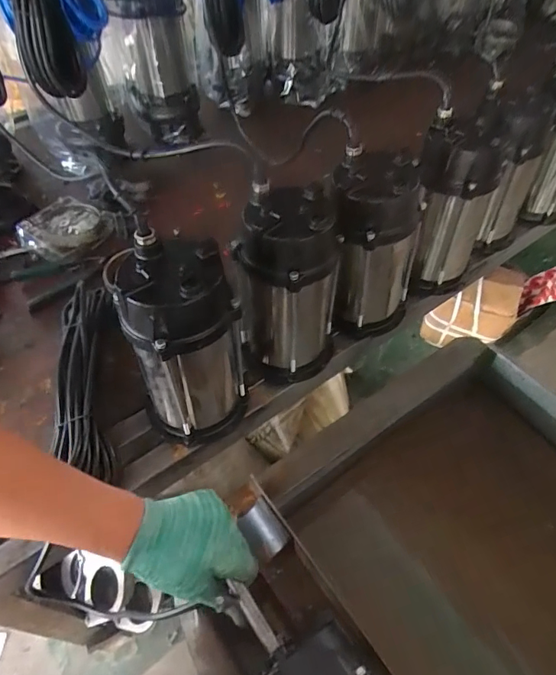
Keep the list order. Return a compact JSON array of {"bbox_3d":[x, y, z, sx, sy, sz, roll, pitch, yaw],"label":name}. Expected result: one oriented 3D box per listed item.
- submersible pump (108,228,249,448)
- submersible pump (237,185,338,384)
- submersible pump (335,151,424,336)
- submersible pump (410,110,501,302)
[{"bbox_3d":[-0.113,0.028,0.577,0.122,0.290,0.116,-29,56,-20],"label":"submersible pump"},{"bbox_3d":[0.013,-0.057,0.621,0.134,0.256,0.122,0,51,1],"label":"submersible pump"},{"bbox_3d":[0.137,-0.115,0.659,0.125,0.257,0.106,11,52,11],"label":"submersible pump"},{"bbox_3d":[0.275,-0.209,0.734,0.119,0.249,0.144,15,53,13],"label":"submersible pump"}]

